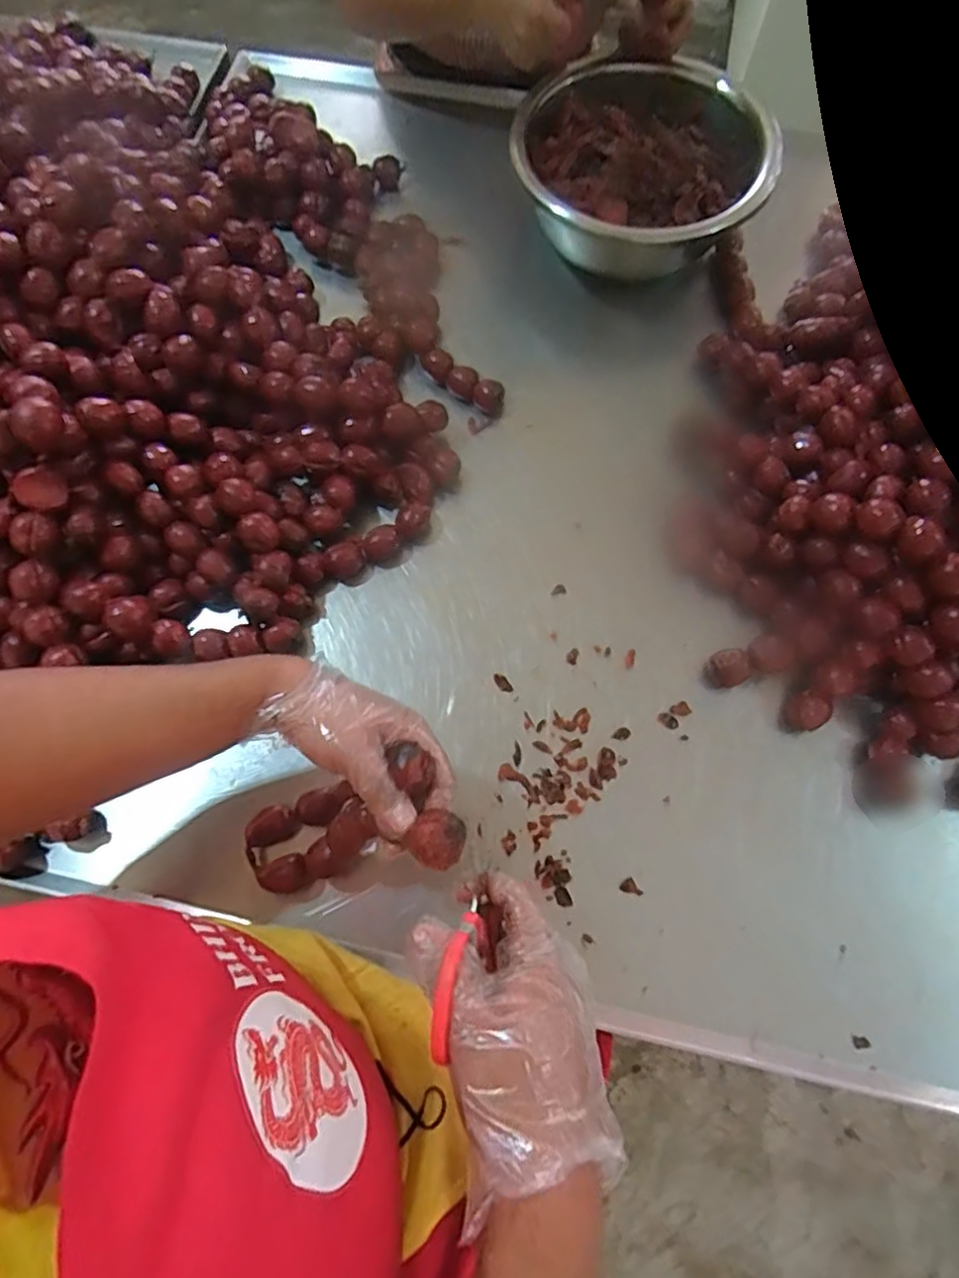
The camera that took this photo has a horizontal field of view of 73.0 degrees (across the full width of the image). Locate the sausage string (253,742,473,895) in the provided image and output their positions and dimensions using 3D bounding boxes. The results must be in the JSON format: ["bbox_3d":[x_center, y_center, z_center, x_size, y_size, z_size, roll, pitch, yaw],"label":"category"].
[{"bbox_3d":[-0.105,0.148,0.500,0.068,0.244,0.081,4,67,-37],"label":"sausage string"}]

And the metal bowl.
[{"bbox_3d":[0.183,-0.527,0.754,0.243,0.116,0.257,0,72,1],"label":"metal bowl"}]

